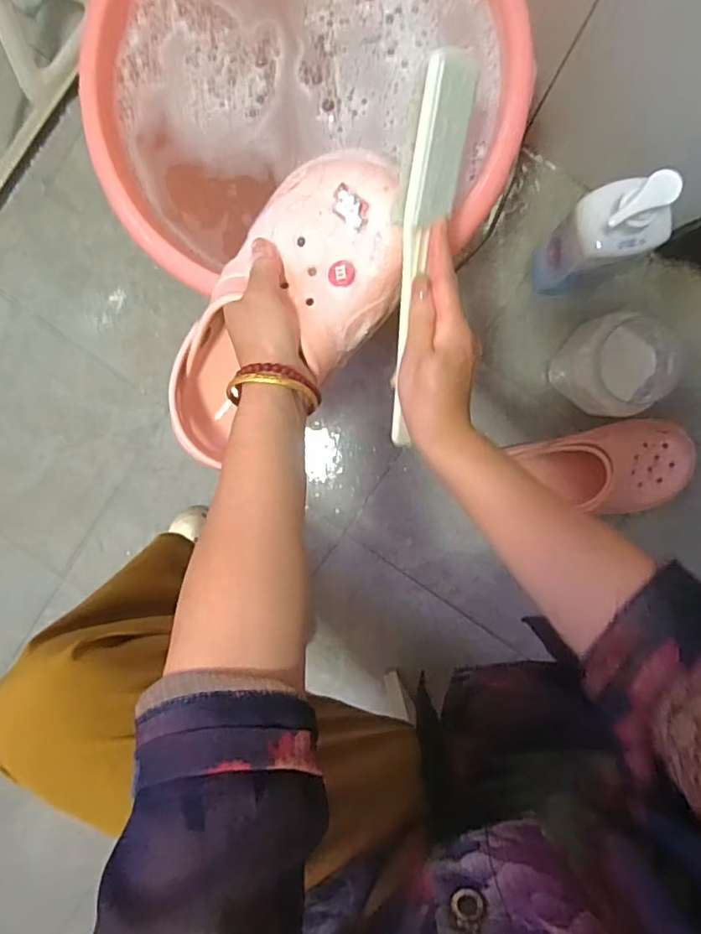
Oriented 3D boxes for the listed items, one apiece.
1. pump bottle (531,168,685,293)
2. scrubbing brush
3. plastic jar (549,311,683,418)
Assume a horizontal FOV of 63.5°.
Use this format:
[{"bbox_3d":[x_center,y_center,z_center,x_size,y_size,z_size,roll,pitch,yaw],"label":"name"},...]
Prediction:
[{"bbox_3d":[0.253,-0.235,0.592,0.085,0.280,0.071,-30,96,6],"label":"pump bottle"},{"bbox_3d":[0.045,-0.134,0.391,0.037,0.025,0.252,9,118,3],"label":"scrubbing brush"},{"bbox_3d":[0.313,-0.116,0.671,0.109,0.146,0.105,1,98,5],"label":"plastic jar"}]

